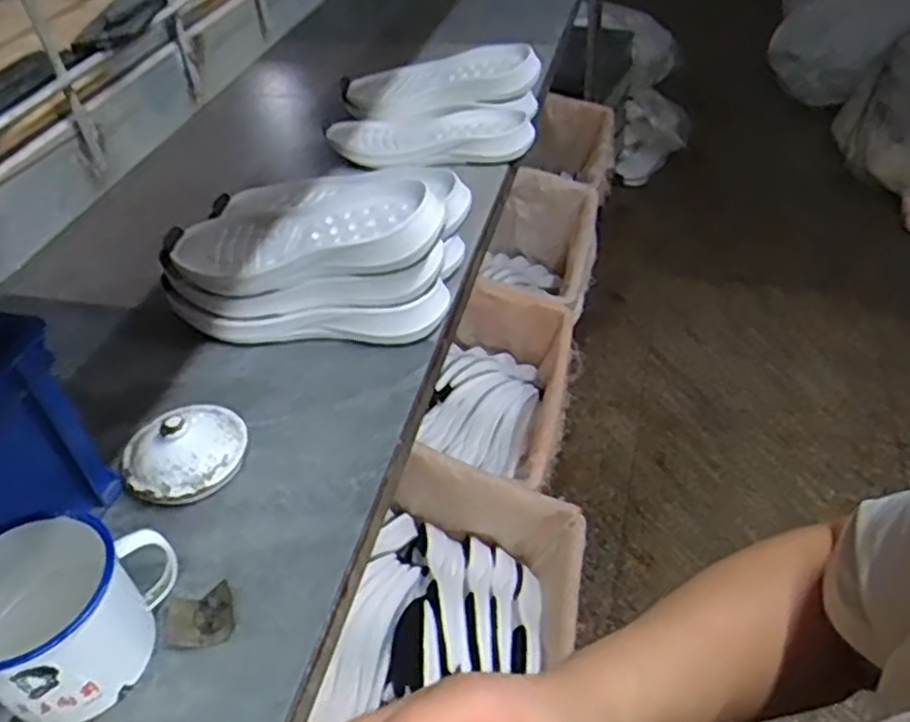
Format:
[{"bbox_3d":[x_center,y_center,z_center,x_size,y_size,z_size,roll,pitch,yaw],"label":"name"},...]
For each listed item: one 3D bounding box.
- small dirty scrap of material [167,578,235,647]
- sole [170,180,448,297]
[{"bbox_3d":[-0.179,0.180,0.522,0.044,0.015,0.041,-13,43,-9],"label":"small dirty scrap of material"},{"bbox_3d":[-0.146,-0.128,0.744,0.297,0.052,0.139,-3,41,21],"label":"sole"}]

